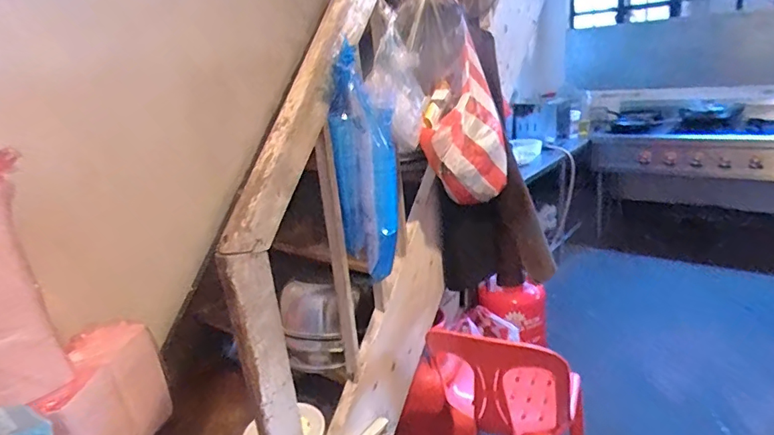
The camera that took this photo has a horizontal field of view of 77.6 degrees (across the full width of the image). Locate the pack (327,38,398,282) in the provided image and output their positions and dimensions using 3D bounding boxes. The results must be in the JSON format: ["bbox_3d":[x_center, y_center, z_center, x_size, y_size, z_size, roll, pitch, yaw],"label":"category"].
[{"bbox_3d":[-0.048,-0.095,1.049,0.132,0.467,0.075,-7,19,-1],"label":"pack"}]

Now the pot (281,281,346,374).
[{"bbox_3d":[-0.209,0.307,1.386,0.195,0.218,0.173,-8,19,-3],"label":"pot"}]

